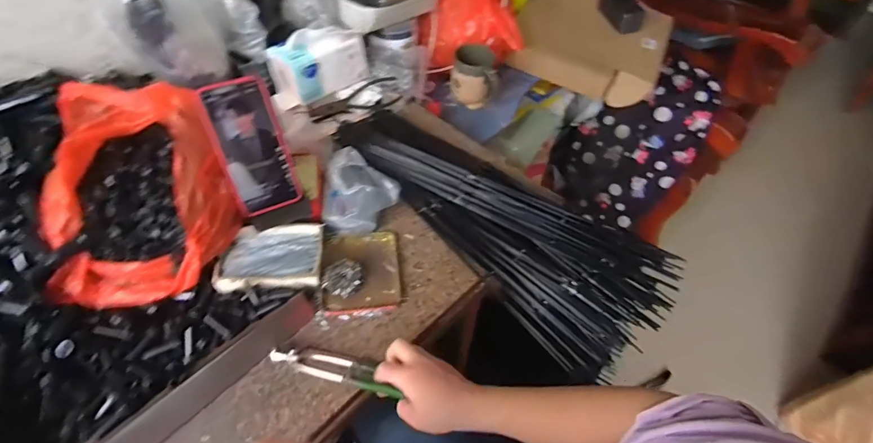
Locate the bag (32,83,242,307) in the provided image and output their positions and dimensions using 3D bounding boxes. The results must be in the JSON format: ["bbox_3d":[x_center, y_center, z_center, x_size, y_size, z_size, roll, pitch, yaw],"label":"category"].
[{"bbox_3d":[-0.361,-0.043,0.524,0.200,0.136,0.242,-21,57,-20],"label":"bag"}]

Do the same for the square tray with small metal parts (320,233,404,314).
[{"bbox_3d":[-0.100,0.063,0.586,0.104,0.019,0.118,-4,53,-8],"label":"square tray with small metal parts"}]

